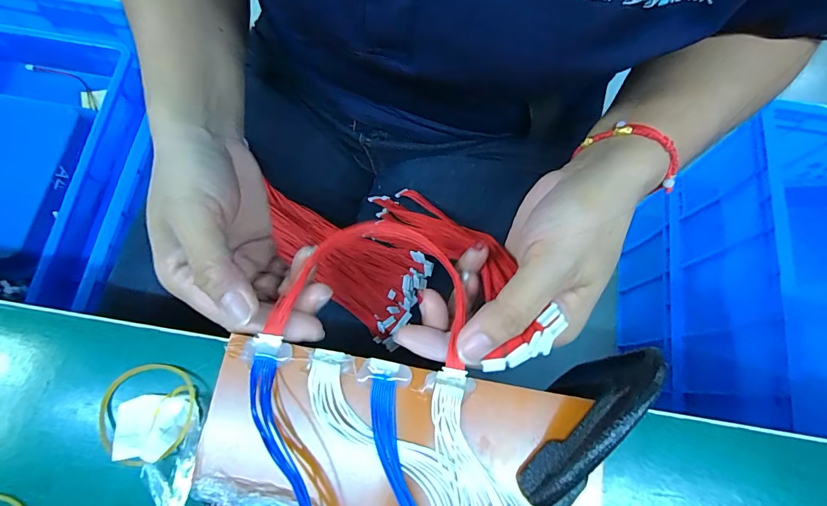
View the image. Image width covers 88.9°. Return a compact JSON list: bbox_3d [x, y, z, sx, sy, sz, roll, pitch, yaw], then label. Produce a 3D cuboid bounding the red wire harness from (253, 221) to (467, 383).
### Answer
[{"bbox_3d":[-0.019,0.018,0.240,0.104,0.009,0.095,12,51,0],"label":"red wire harness"}]

